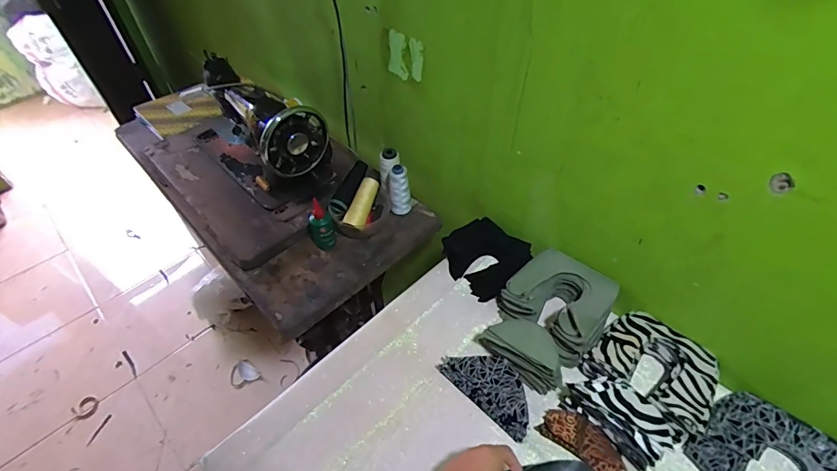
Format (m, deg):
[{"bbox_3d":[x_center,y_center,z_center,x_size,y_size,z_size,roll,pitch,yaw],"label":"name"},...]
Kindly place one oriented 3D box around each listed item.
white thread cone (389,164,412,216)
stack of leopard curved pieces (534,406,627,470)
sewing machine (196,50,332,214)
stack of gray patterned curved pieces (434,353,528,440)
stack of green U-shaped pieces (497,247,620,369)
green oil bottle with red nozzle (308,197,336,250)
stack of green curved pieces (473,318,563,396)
[{"bbox_3d":[-0.036,-0.090,0.858,0.041,0.112,0.039,-3,49,-1],"label":"white thread cone"},{"bbox_3d":[0.229,0.283,0.577,0.114,0.022,0.054,35,58,27],"label":"stack of leopard curved pieces"},{"bbox_3d":[-0.370,-0.252,0.924,0.173,0.211,0.422,-35,57,-26],"label":"sewing machine"},{"bbox_3d":[0.110,0.223,0.634,0.077,0.030,0.154,-37,58,-27],"label":"stack of gray patterned curved pieces"},{"bbox_3d":[0.232,0.110,0.697,0.159,0.064,0.149,35,58,27],"label":"stack of green U-shaped pieces"},{"bbox_3d":[-0.190,-0.029,0.807,0.047,0.100,0.051,-18,51,-14],"label":"green oil bottle with red nozzle"},{"bbox_3d":[0.160,0.173,0.646,0.136,0.074,0.061,35,58,27],"label":"stack of green curved pieces"}]

